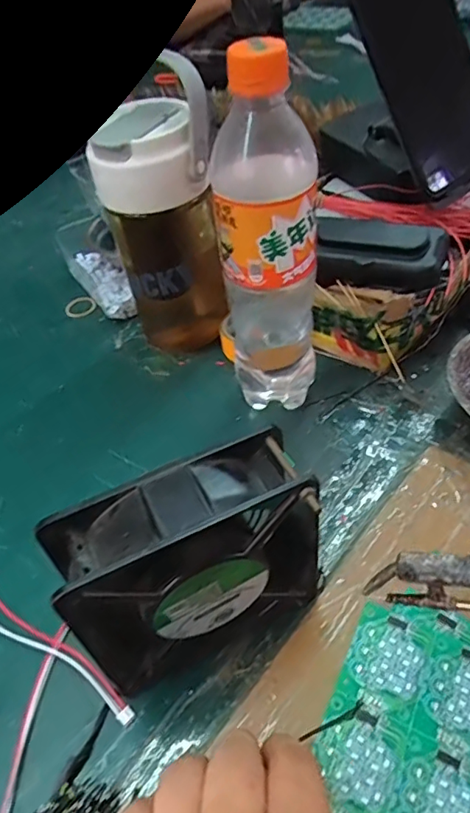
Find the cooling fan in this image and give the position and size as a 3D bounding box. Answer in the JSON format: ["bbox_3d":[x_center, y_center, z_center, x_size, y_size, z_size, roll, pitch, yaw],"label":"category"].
[{"bbox_3d":[-0.018,0.084,0.271,0.123,0.121,0.046,-23,48,-14],"label":"cooling fan"}]

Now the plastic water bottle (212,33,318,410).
[{"bbox_3d":[0.022,-0.093,0.352,0.058,0.240,0.055,-4,46,3],"label":"plastic water bottle"}]

